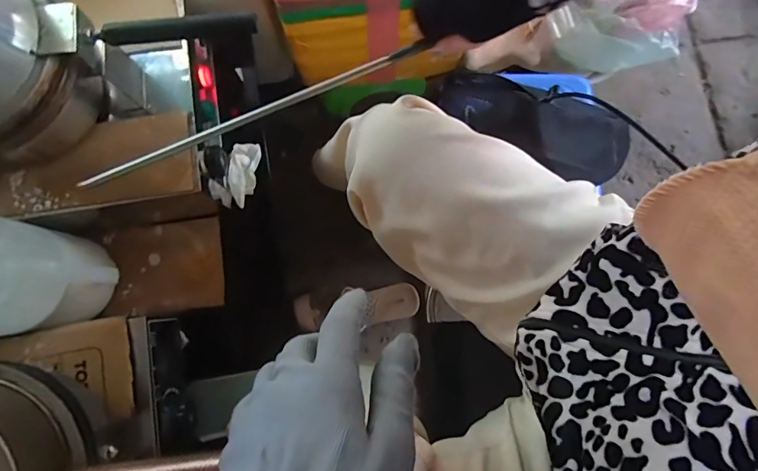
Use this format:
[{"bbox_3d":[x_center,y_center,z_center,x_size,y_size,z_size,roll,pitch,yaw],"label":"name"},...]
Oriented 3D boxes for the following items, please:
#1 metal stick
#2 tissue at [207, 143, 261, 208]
[{"bbox_3d":[-0.107,-0.118,0.401,0.330,0.009,0.009,-26,81,-11],"label":"metal stick"},{"bbox_3d":[-0.200,-0.088,0.601,0.052,0.027,0.094,25,81,4],"label":"tissue"}]

